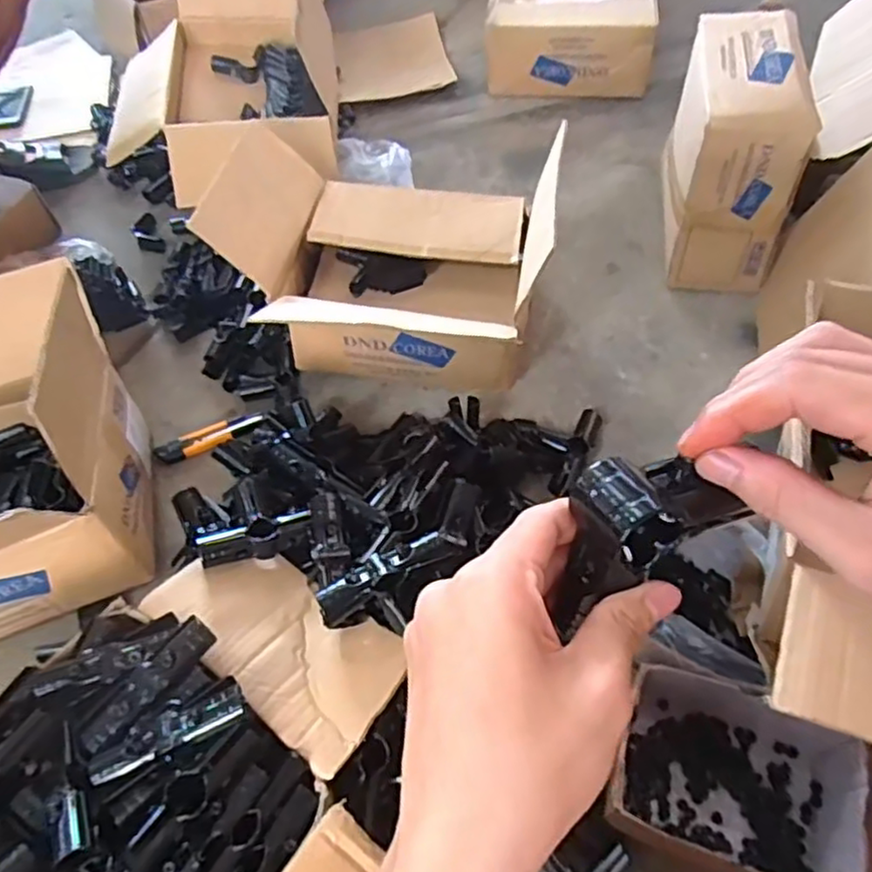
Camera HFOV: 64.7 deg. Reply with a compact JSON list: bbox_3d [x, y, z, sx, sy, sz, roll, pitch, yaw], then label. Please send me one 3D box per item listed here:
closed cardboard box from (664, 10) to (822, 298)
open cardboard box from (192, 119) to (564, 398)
[{"bbox_3d":[0.447,-0.446,1.061,0.150,0.266,0.335,6,56,8],"label":"closed cardboard box"},{"bbox_3d":[-0.064,-0.261,0.979,0.430,0.216,0.312,7,57,9],"label":"open cardboard box"}]

